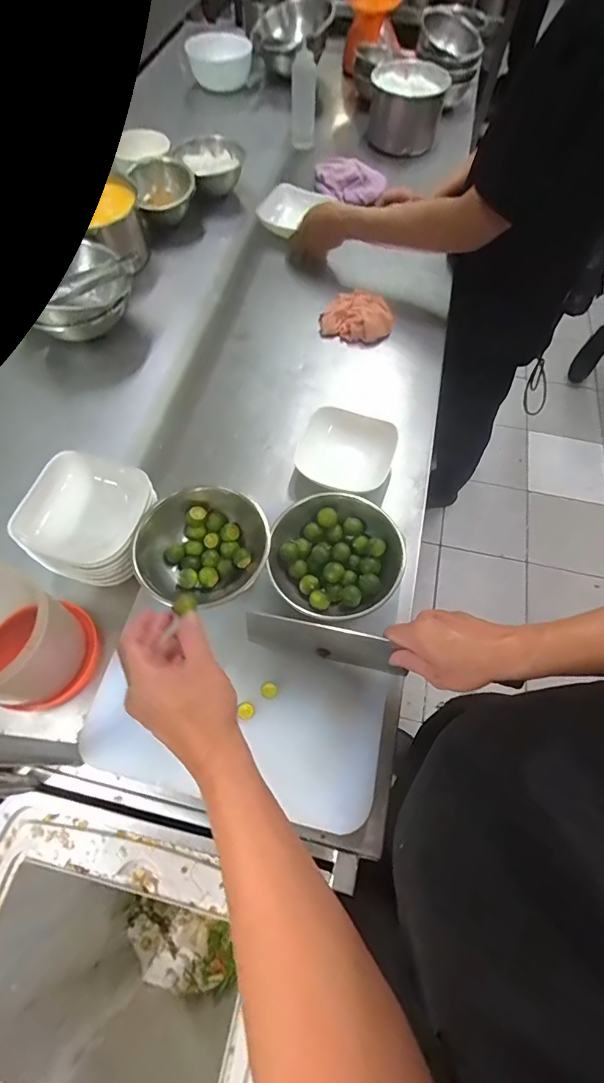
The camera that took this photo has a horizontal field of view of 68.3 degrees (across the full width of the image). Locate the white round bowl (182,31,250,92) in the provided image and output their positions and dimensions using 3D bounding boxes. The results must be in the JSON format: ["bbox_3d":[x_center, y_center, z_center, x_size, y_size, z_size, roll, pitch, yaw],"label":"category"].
[{"bbox_3d":[-0.240,-1.411,1.299,0.181,0.078,0.158,-4,64,-2],"label":"white round bowl"}]

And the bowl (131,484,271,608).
[{"bbox_3d":[-0.125,0.001,0.595,0.160,0.075,0.153,0,64,0],"label":"bowl"}]

